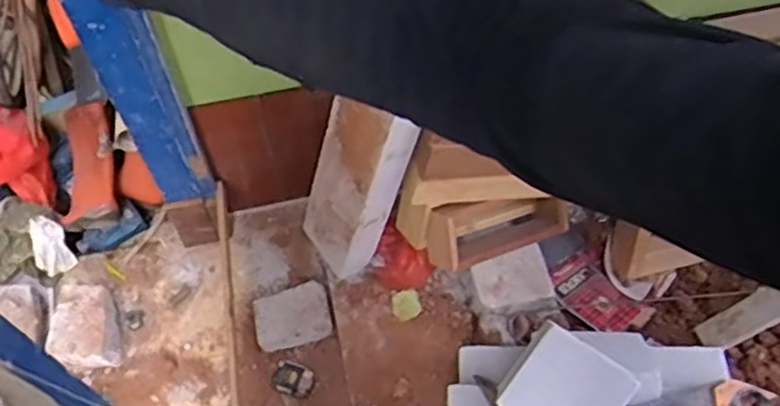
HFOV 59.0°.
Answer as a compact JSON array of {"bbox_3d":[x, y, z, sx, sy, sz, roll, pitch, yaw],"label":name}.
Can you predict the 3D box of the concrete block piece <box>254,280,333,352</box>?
[{"bbox_3d":[-0.261,0.309,1.855,0.194,0.036,0.150,-16,82,-10],"label":"concrete block piece"}]

